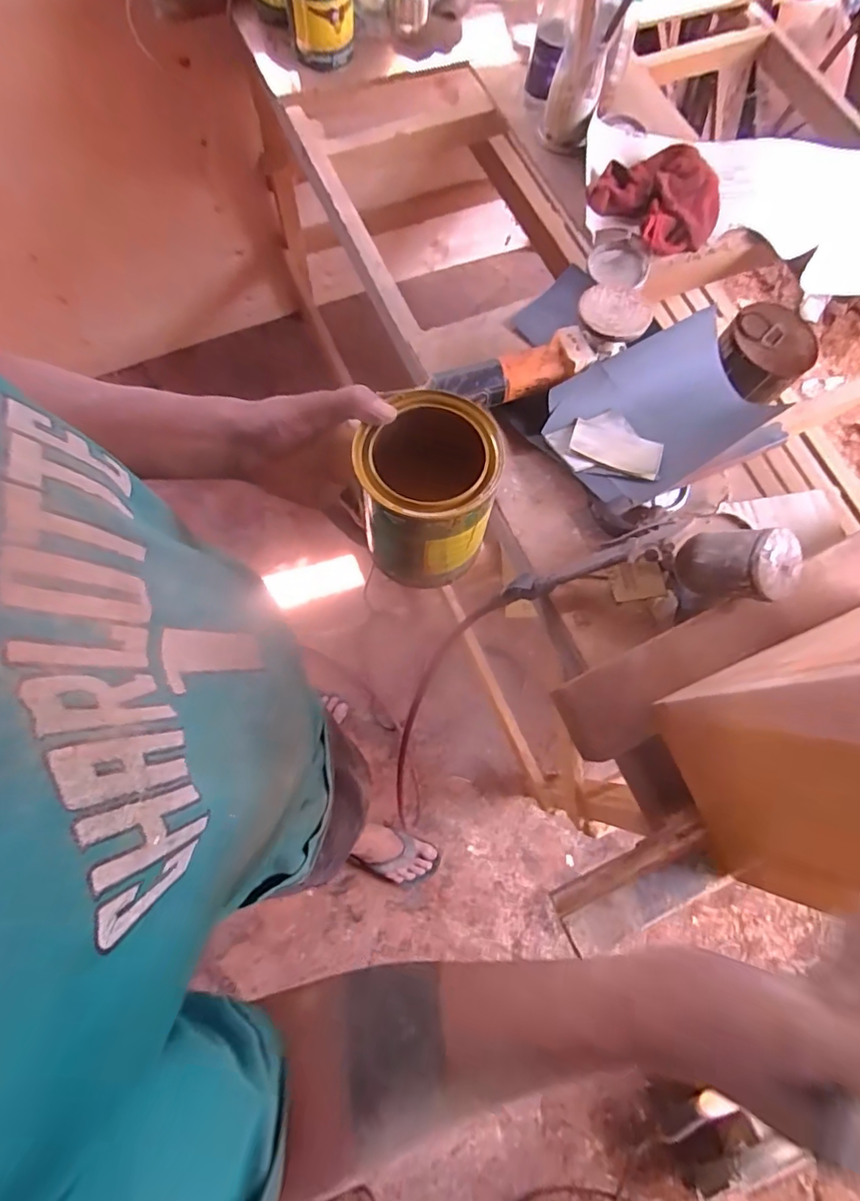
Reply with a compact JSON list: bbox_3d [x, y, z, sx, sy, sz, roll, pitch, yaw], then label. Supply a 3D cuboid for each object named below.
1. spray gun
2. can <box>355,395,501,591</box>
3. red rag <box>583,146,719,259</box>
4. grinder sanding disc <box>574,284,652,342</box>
[{"bbox_3d":[0.252,-0.040,0.624,0.303,0.102,0.097,-1,72,17],"label":"spray gun"},{"bbox_3d":[-0.002,-0.083,0.418,0.097,0.114,0.104,0,73,0],"label":"can"},{"bbox_3d":[0.354,-0.612,0.815,0.181,0.049,0.176,-39,78,-14],"label":"red rag"},{"bbox_3d":[0.225,-0.352,0.646,0.087,0.013,0.077,5,72,-2],"label":"grinder sanding disc"}]

